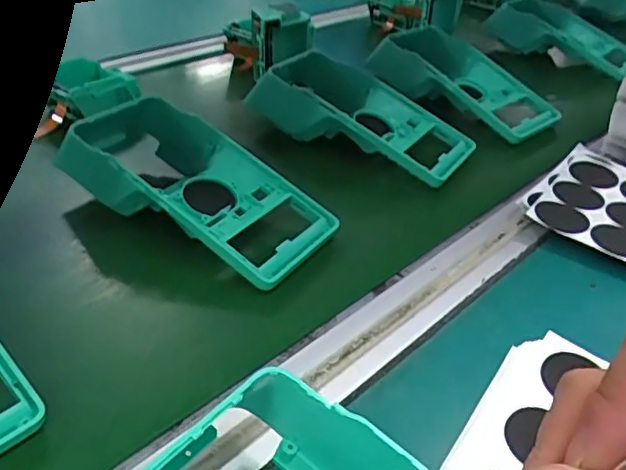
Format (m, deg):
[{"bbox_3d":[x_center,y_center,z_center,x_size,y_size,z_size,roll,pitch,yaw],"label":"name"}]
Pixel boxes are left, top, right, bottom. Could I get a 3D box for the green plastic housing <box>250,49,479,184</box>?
[{"bbox_3d":[0.040,-0.100,0.480,0.179,0.049,0.090,22,39,24],"label":"green plastic housing"}]

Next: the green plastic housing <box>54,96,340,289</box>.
[{"bbox_3d":[-0.077,-0.035,0.380,0.186,0.046,0.093,22,41,24],"label":"green plastic housing"}]

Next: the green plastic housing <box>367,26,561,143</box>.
[{"bbox_3d":[0.140,-0.146,0.554,0.099,0.059,0.160,-23,43,-33],"label":"green plastic housing"}]

